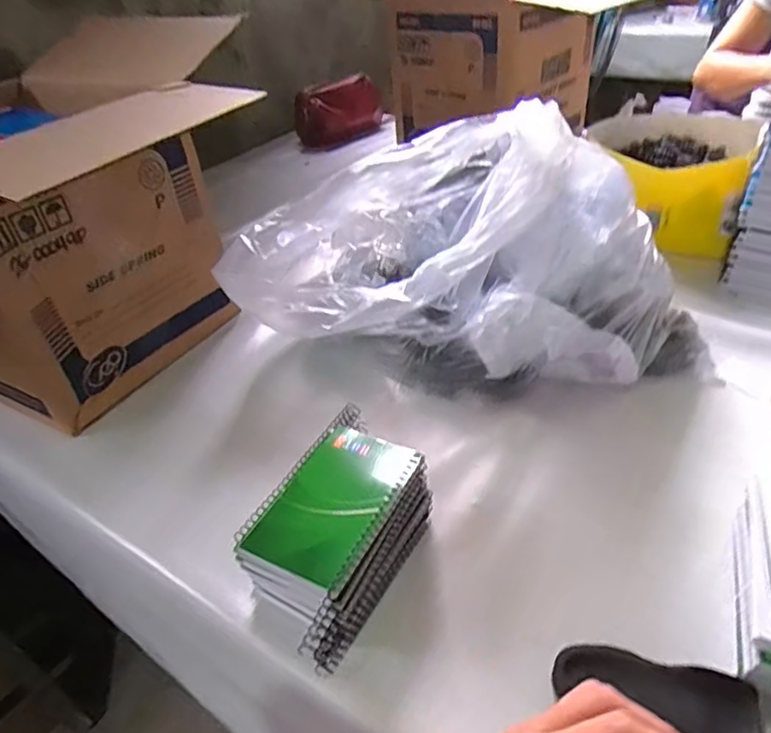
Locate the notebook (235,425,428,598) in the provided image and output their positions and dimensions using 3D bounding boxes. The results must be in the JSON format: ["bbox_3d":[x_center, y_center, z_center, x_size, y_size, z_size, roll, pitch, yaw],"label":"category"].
[{"bbox_3d":[-0.039,0.100,0.432,0.087,0.012,0.133,15,43,27],"label":"notebook"}]

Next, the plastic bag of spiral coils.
[{"bbox_3d":[0.078,-0.129,0.644,0.499,0.226,0.261,-9,37,-1],"label":"plastic bag of spiral coils"}]

